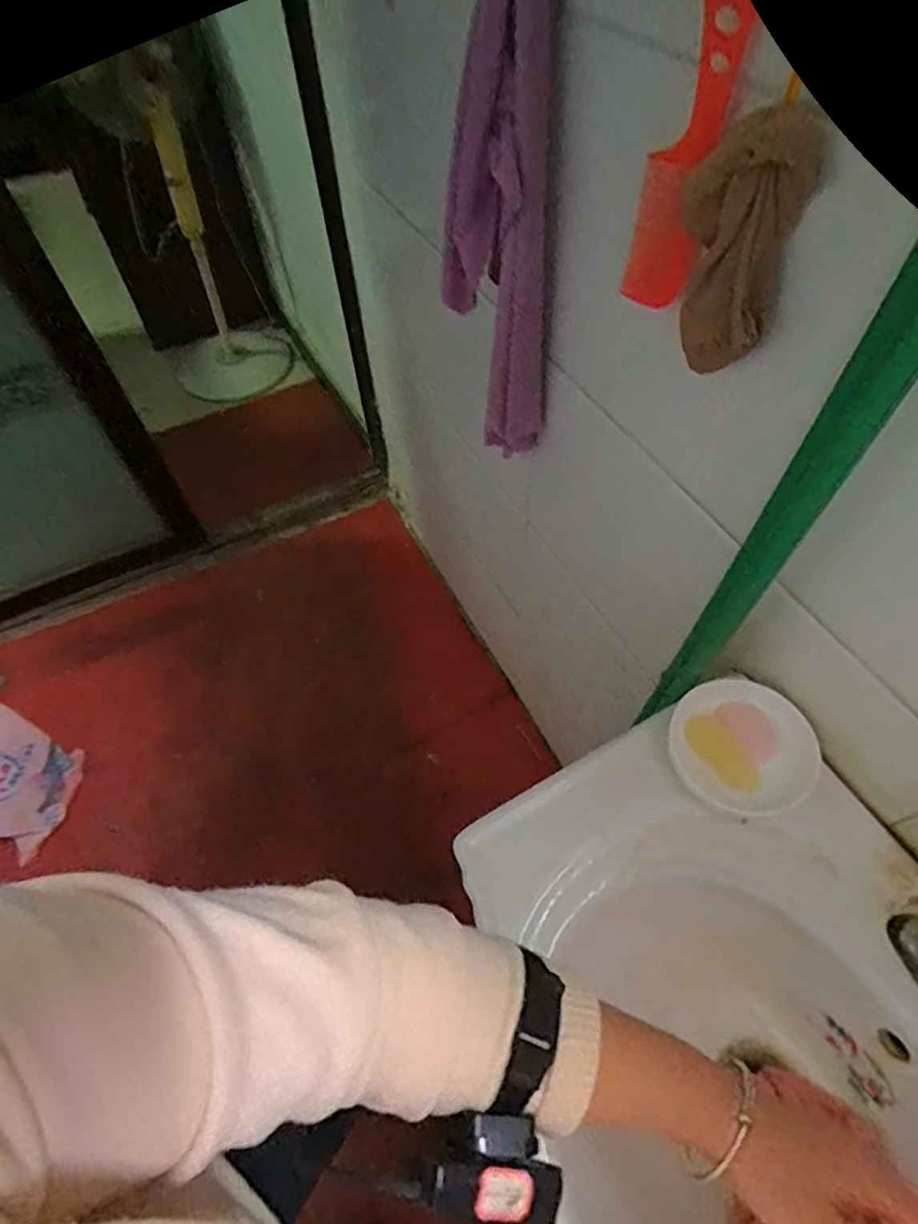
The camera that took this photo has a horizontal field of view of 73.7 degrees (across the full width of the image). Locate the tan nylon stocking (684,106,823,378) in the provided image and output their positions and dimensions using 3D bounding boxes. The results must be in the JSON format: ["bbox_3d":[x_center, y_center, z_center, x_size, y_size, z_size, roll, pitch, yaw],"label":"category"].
[{"bbox_3d":[0.182,-0.241,0.408,0.082,0.142,0.044,21,60,15],"label":"tan nylon stocking"}]

